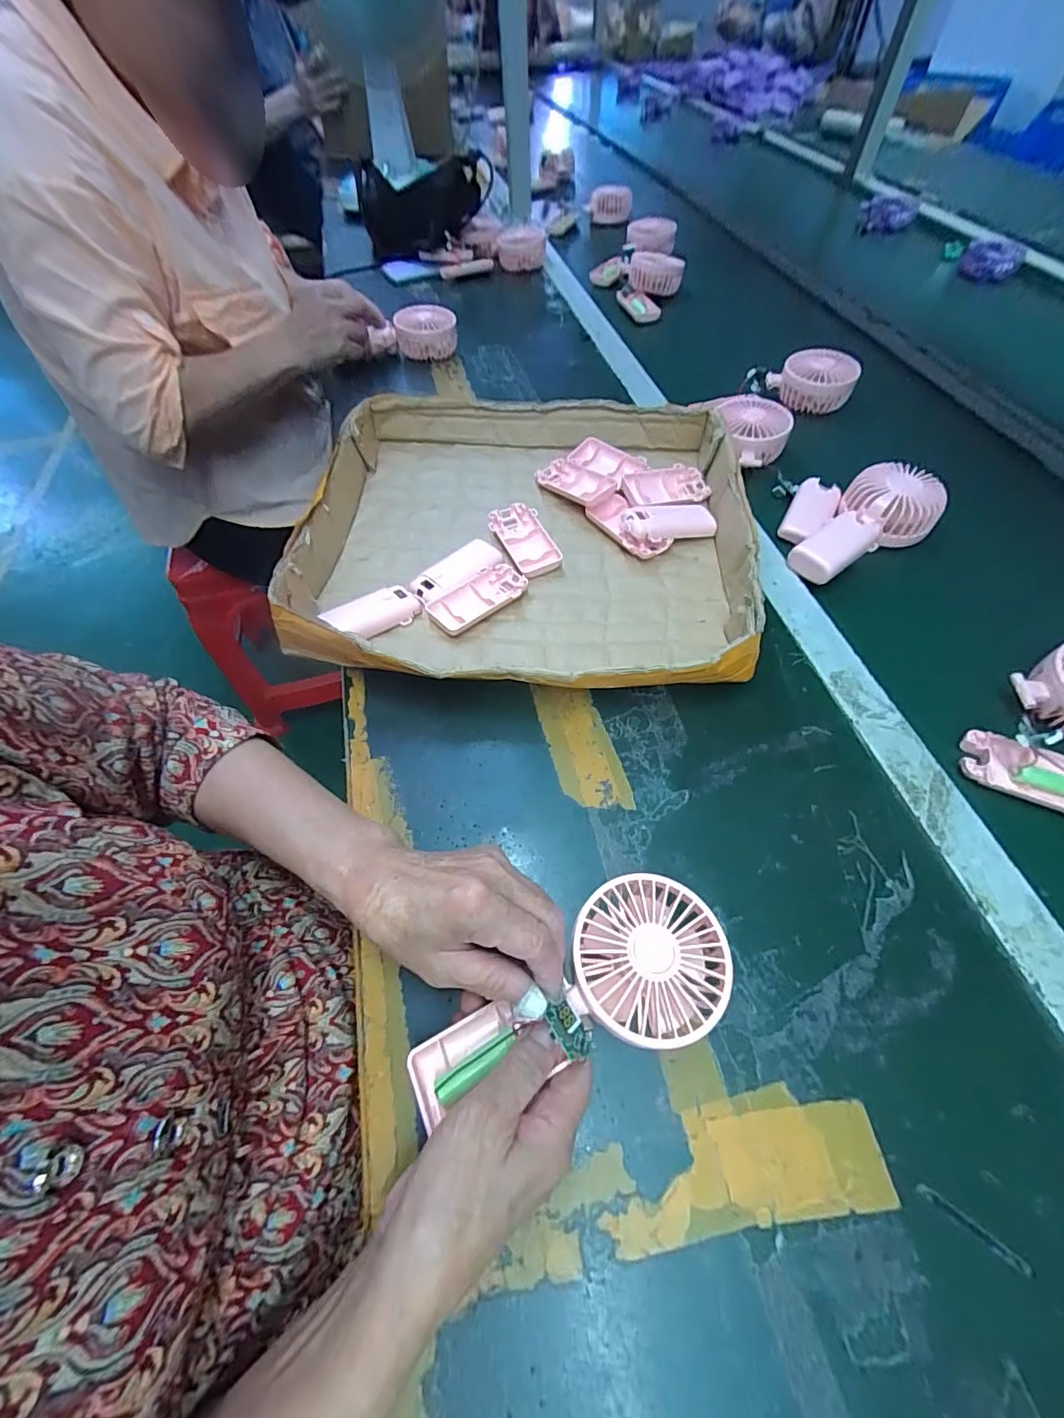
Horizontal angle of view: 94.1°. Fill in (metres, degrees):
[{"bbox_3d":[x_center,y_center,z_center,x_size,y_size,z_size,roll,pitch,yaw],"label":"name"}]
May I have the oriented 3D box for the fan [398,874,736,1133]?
[{"bbox_3d":[0.022,0.155,0.269,0.181,0.042,0.080,-23,61,-8],"label":"fan"}]

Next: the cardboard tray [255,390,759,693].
[{"bbox_3d":[-0.005,-0.177,0.480,0.394,0.062,0.381,2,58,2],"label":"cardboard tray"}]

